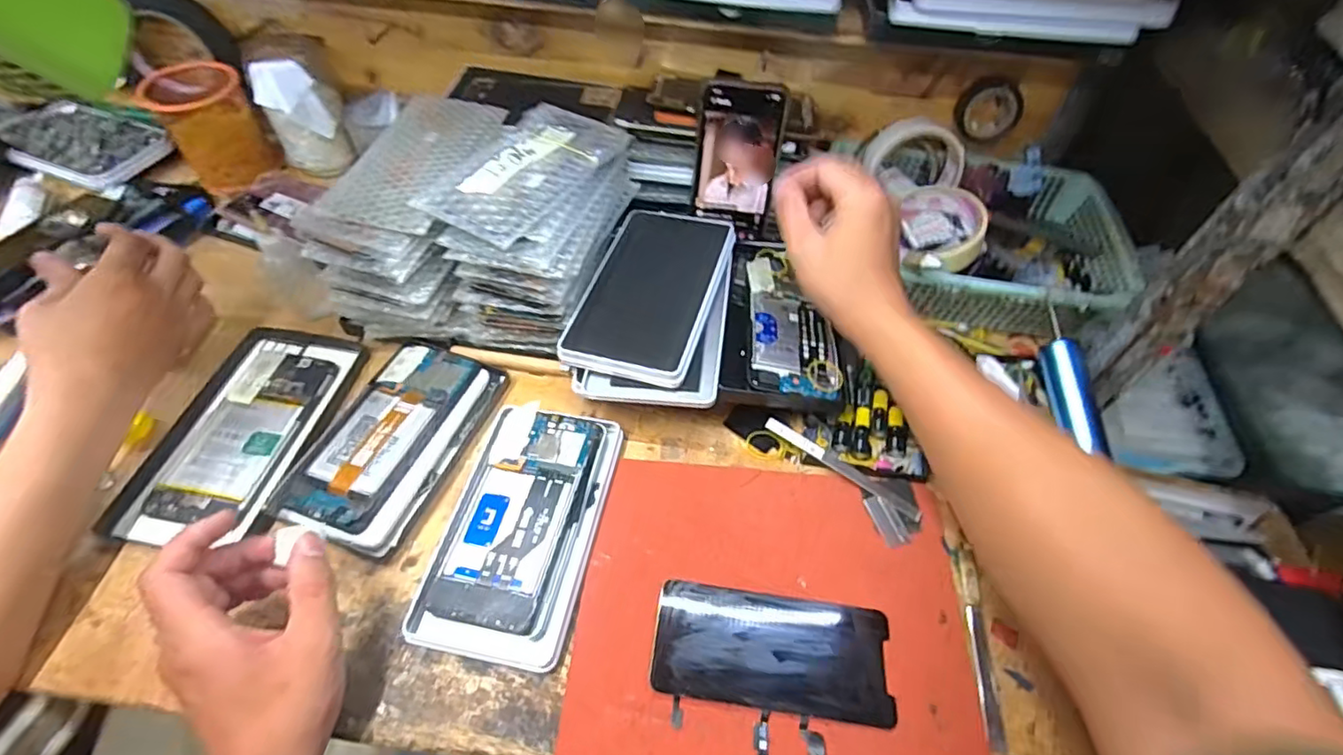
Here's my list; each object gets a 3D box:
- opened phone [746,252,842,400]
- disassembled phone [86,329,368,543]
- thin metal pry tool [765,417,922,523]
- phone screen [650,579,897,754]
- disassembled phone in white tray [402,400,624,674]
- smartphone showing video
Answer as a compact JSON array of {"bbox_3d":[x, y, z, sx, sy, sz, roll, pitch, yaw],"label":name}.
[{"bbox_3d":[0.104,-0.048,0.515,0.075,0.004,0.151,8,54,-3],"label":"opened phone"},{"bbox_3d":[-0.329,0.038,0.472,0.112,0.020,0.188,7,53,2],"label":"disassembled phone"},{"bbox_3d":[0.131,0.069,0.465,0.131,0.007,0.011,31,58,19],"label":"thin metal pry tool"},{"bbox_3d":[0.064,0.184,0.385,0.149,0.005,0.089,7,53,2],"label":"phone screen"},{"bbox_3d":[-0.104,0.100,0.427,0.103,0.013,0.182,11,54,5],"label":"disassembled phone in white tray"},{"bbox_3d":[0.060,-0.197,0.555,0.072,0.136,0.006,6,36,0],"label":"smartphone showing video"}]

